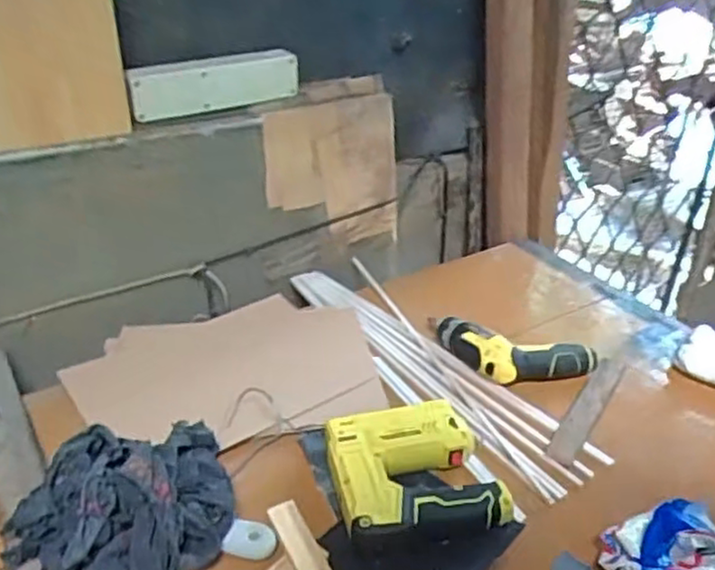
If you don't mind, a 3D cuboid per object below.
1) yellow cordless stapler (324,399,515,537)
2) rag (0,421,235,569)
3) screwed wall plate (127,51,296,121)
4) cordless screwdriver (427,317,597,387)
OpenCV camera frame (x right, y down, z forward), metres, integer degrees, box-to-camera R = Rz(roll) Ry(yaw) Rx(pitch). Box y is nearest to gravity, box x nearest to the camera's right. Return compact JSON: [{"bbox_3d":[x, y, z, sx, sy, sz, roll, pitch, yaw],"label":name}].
[{"bbox_3d":[0.051,0.179,0.684,0.148,0.042,0.144,-3,34,-16],"label":"yellow cordless stapler"},{"bbox_3d":[-0.197,0.199,0.606,0.161,0.070,0.239,12,33,12],"label":"rag"},{"bbox_3d":[-0.179,-0.260,0.899,0.230,0.068,0.019,-19,38,-28],"label":"screwed wall plate"},{"bbox_3d":[0.187,0.086,0.853,0.206,0.056,0.088,8,33,11],"label":"cordless screwdriver"}]

